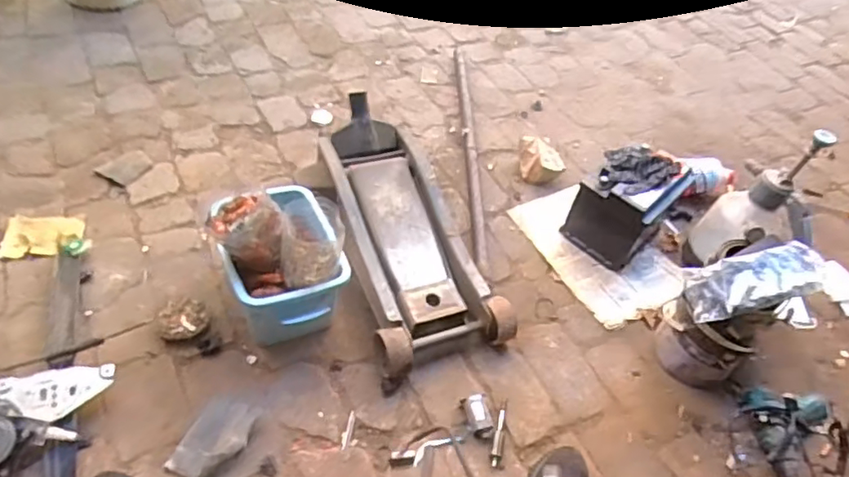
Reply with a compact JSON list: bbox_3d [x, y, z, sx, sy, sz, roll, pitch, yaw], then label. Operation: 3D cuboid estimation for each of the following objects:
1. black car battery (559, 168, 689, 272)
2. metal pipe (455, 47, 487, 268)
[{"bbox_3d":[0.438,-0.073,1.289,0.160,0.178,0.196,39,56,23],"label":"black car battery"},{"bbox_3d":[0.115,-0.243,1.479,0.030,0.029,0.812,2,51,-4],"label":"metal pipe"}]

